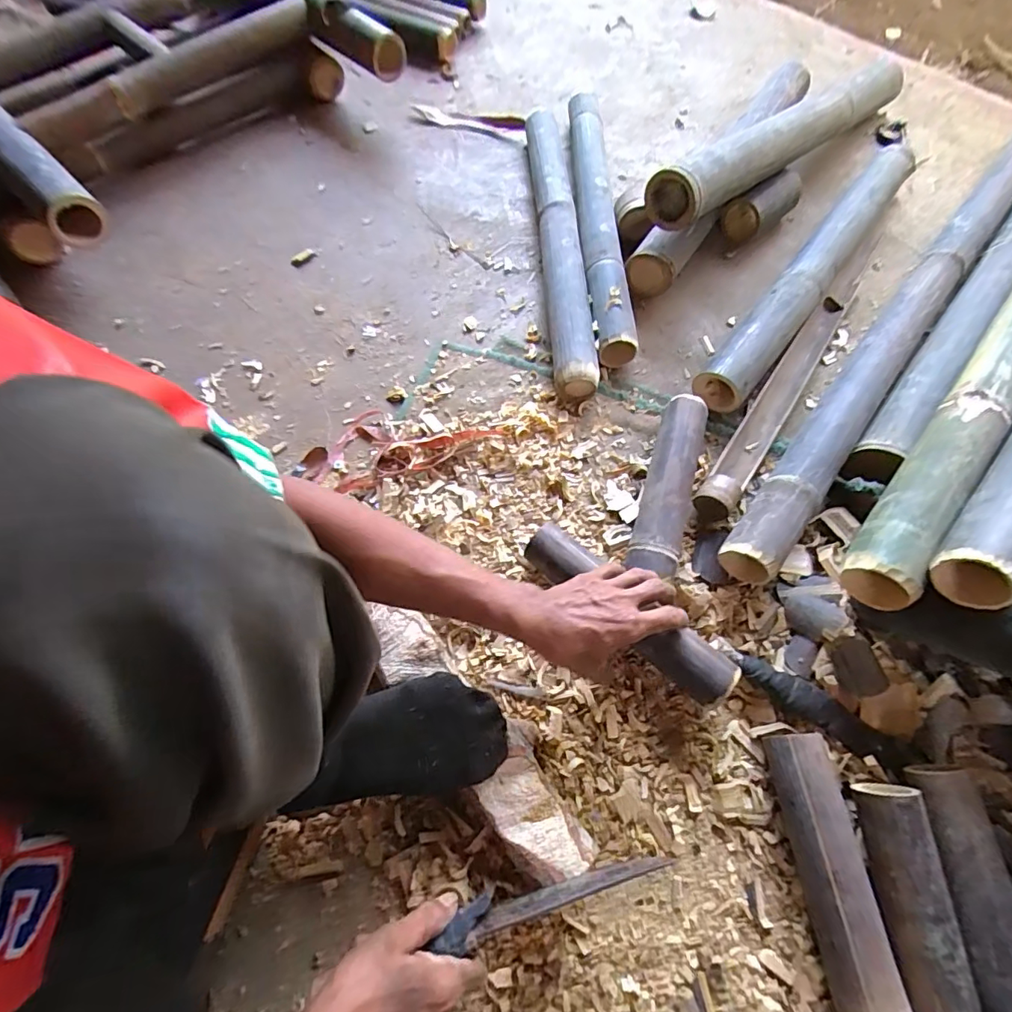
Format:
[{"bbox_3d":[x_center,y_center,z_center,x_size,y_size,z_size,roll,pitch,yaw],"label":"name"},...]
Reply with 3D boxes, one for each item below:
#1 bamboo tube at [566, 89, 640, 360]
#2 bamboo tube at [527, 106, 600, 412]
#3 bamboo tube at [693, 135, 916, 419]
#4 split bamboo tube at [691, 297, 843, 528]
[{"bbox_3d":[0.155,-0.489,0.878,0.064,0.077,0.590,-2,65,0],"label":"bamboo tube"},{"bbox_3d":[0.086,-0.443,0.851,0.066,0.073,0.621,-3,65,-1],"label":"bamboo tube"},{"bbox_3d":[0.498,-0.383,0.819,0.074,0.075,0.667,37,71,17],"label":"bamboo tube"},{"bbox_3d":[0.390,-0.160,0.727,0.049,0.042,0.457,33,70,15],"label":"split bamboo tube"}]

